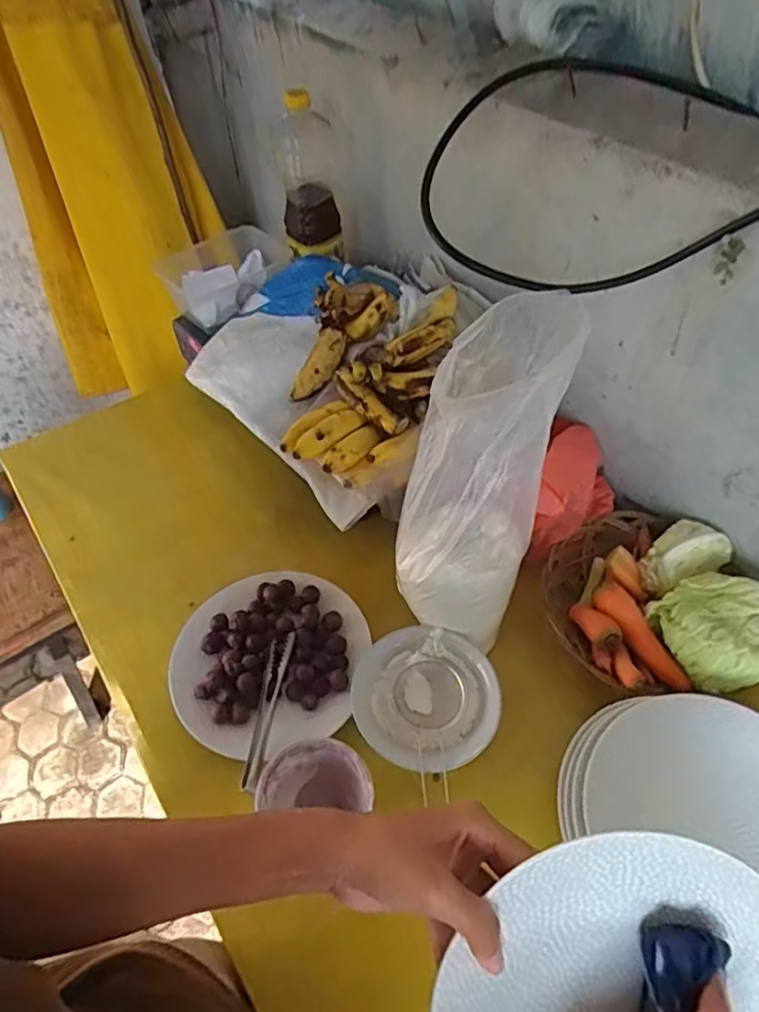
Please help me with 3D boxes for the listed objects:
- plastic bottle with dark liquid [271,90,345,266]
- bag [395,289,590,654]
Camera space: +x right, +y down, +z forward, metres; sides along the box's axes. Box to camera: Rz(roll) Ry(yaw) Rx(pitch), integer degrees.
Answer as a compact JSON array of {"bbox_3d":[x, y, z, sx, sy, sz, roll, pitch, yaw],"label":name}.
[{"bbox_3d":[-0.097,-0.437,0.820,0.075,0.206,0.072,-6,51,-1],"label":"plastic bottle with dark liquid"},{"bbox_3d":[0.078,-0.011,0.549,0.111,0.334,0.122,20,34,19],"label":"bag"}]

